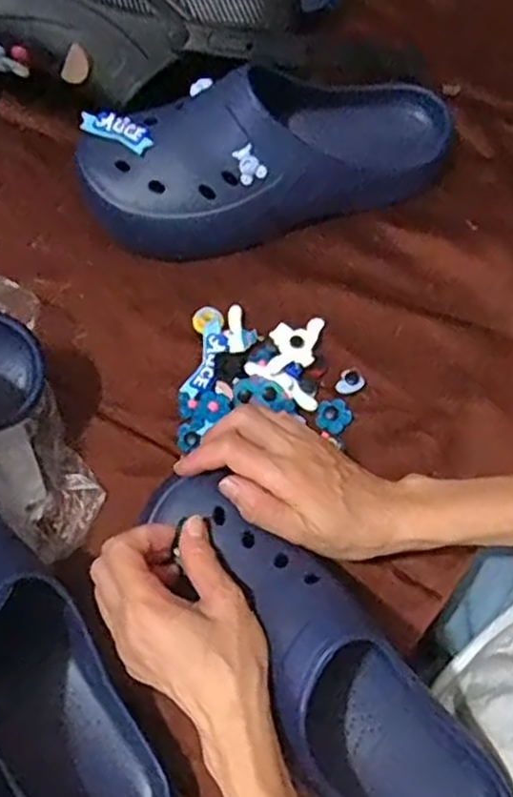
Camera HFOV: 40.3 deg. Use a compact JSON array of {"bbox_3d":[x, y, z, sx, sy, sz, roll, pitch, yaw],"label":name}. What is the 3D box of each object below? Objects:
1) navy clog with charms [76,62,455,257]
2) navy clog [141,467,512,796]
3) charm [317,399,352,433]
[{"bbox_3d":[0.010,-0.200,0.534,0.291,0.089,0.125,-20,71,-5],"label":"navy clog with charms"},{"bbox_3d":[0.041,0.161,0.411,0.087,0.080,0.277,-38,91,-12],"label":"navy clog"},{"bbox_3d":[0.057,0.011,0.506,0.025,0.006,0.026,0,70,0],"label":"charm"}]

